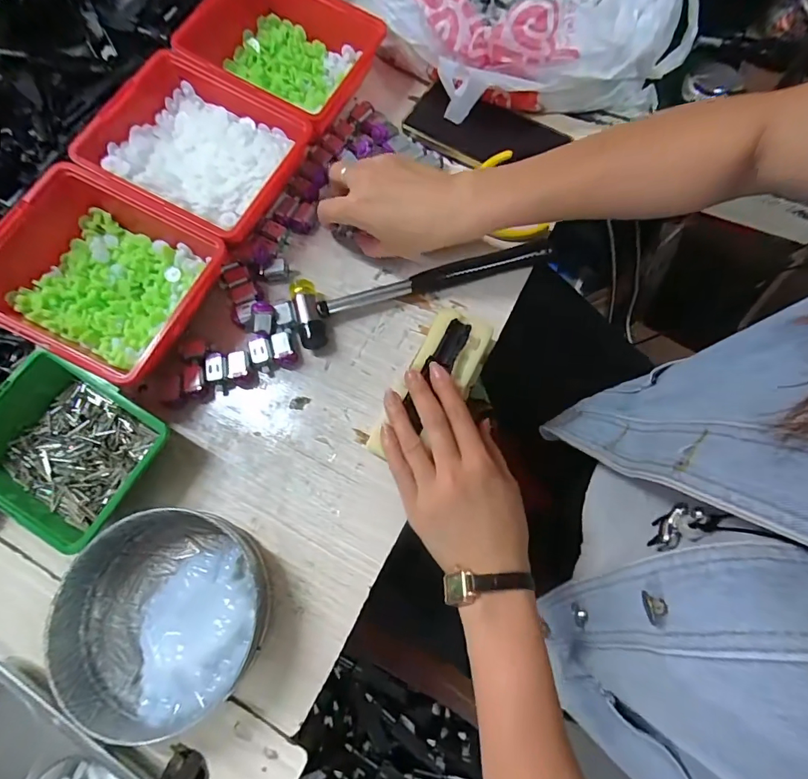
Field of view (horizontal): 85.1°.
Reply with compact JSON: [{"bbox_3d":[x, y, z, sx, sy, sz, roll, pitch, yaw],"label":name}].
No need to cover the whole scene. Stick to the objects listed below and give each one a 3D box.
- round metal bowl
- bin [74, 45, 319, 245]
[{"bbox_3d":[-0.171,0.158,0.314,0.137,0.040,0.134,-1,73,2],"label":"round metal bowl"},{"bbox_3d":[-0.192,-0.222,0.418,0.173,0.055,0.143,25,75,9],"label":"bin"}]

